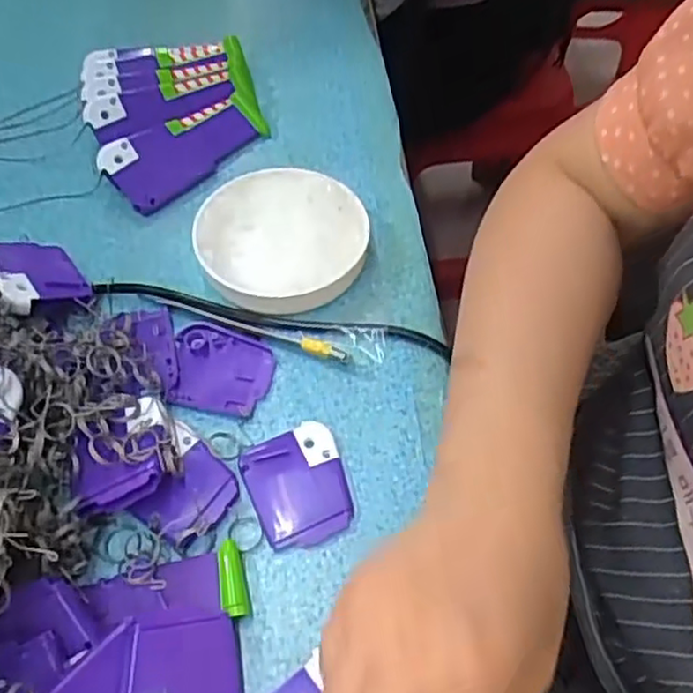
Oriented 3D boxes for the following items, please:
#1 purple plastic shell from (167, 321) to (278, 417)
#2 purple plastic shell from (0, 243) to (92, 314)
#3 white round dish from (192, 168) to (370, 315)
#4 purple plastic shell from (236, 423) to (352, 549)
[{"bbox_3d":[-0.074,0.013,0.407,0.060,0.007,0.051,10,57,7],"label":"purple plastic shell"},{"bbox_3d":[-0.188,-0.043,0.424,0.052,0.013,0.065,-4,40,-36],"label":"purple plastic shell"},{"bbox_3d":[-0.041,-0.068,0.444,0.106,0.030,0.103,0,57,0],"label":"white round dish"},{"bbox_3d":[-0.024,0.072,0.365,0.051,0.006,0.061,-21,59,-13],"label":"purple plastic shell"}]

